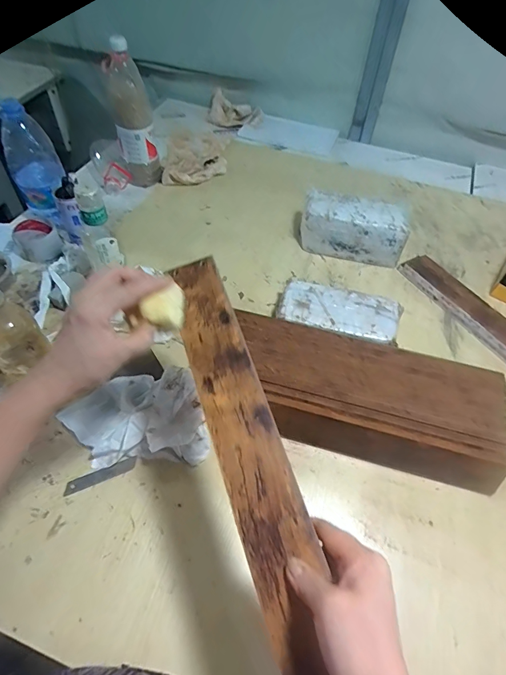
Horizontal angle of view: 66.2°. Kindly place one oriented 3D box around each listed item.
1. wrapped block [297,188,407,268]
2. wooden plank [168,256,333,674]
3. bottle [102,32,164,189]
[{"bbox_3d":[0.210,-0.231,0.825,0.216,0.097,0.088,12,52,6],"label":"wrapped block"},{"bbox_3d":[0.001,0.115,0.344,0.059,0.013,0.450,-13,65,-11],"label":"wooden plank"},{"bbox_3d":[-0.261,-0.476,0.839,0.085,0.253,0.093,-11,54,-12],"label":"bottle"}]

